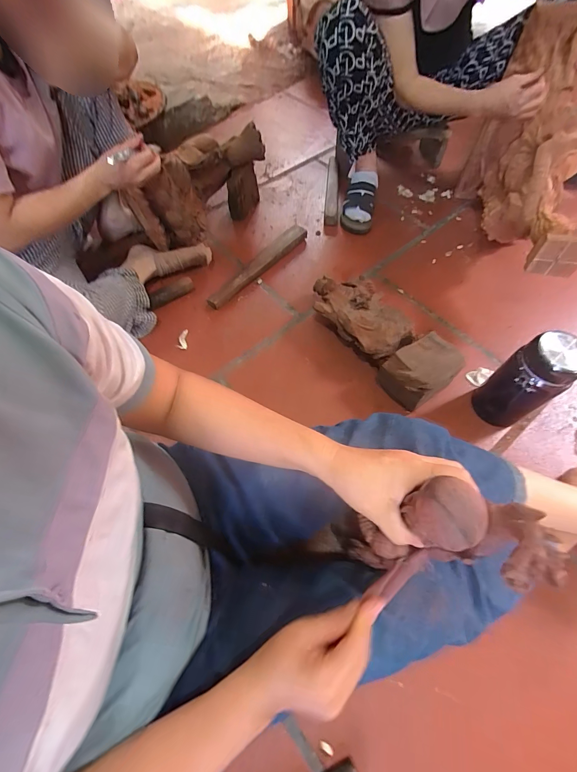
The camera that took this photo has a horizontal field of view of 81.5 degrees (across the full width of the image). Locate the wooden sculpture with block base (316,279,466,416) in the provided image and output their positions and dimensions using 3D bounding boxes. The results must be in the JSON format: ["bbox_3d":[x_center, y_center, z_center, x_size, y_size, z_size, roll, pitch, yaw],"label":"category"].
[{"bbox_3d":[0.193,-0.120,0.768,0.140,0.099,0.381,-33,66,-15],"label":"wooden sculpture with block base"}]

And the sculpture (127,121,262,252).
[{"bbox_3d":[-0.222,-0.515,0.922,0.117,0.239,0.409,38,69,19],"label":"sculpture"}]

